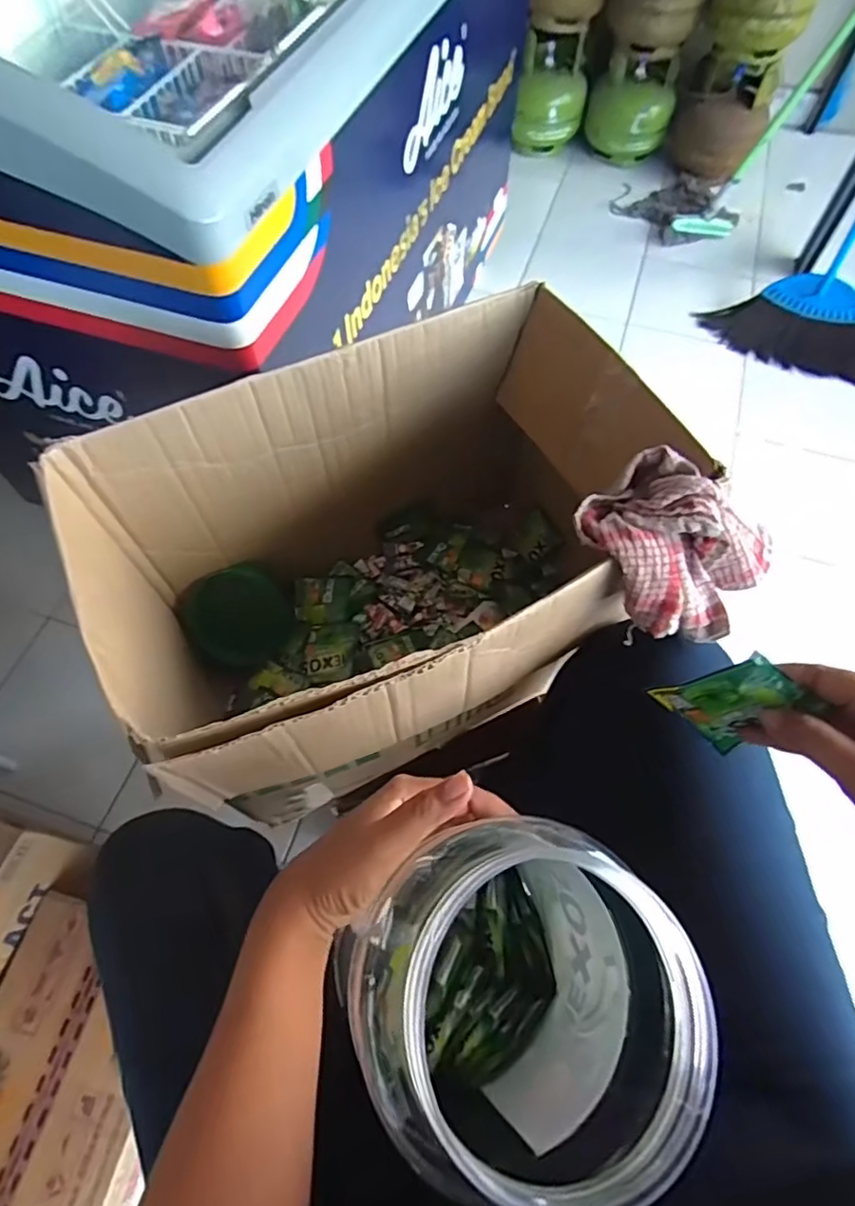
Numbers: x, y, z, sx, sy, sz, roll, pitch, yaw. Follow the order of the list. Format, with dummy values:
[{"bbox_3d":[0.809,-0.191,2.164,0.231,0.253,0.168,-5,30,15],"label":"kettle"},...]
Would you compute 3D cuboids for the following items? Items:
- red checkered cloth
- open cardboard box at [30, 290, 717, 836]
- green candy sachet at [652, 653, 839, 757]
[{"bbox_3d":[0.186,-0.047,0.451,0.113,0.076,0.127,-41,69,-18],"label":"red checkered cloth"},{"bbox_3d":[-0.032,-0.024,0.608,0.476,0.326,0.321,-24,64,-11],"label":"open cardboard box"},{"bbox_3d":[0.186,0.062,0.365,0.068,0.079,0.011,29,52,-16],"label":"green candy sachet"}]

